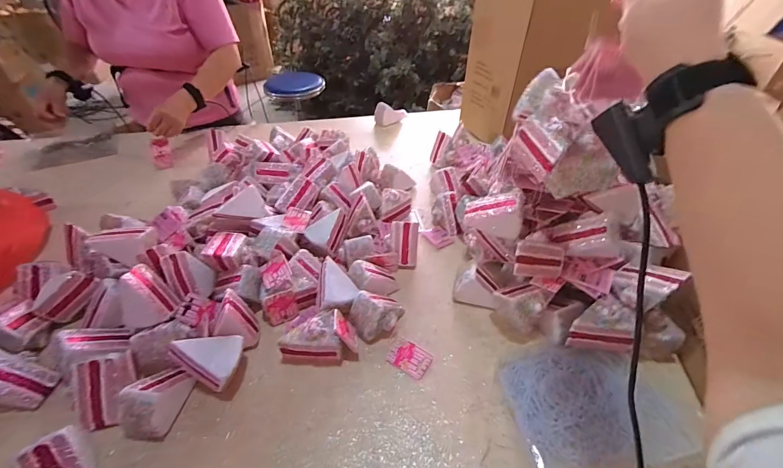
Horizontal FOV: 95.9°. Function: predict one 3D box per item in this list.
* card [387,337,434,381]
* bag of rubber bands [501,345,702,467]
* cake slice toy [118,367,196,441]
[{"bbox_3d":[0.028,0.186,0.533,0.061,0.004,0.047,24,46,24],"label":"card"},{"bbox_3d":[0.265,0.228,0.475,0.200,0.023,0.159,-6,42,-8],"label":"bag of rubber bands"},{"bbox_3d":[-0.304,0.208,0.455,0.052,0.060,0.088,4,41,3],"label":"cake slice toy"}]

